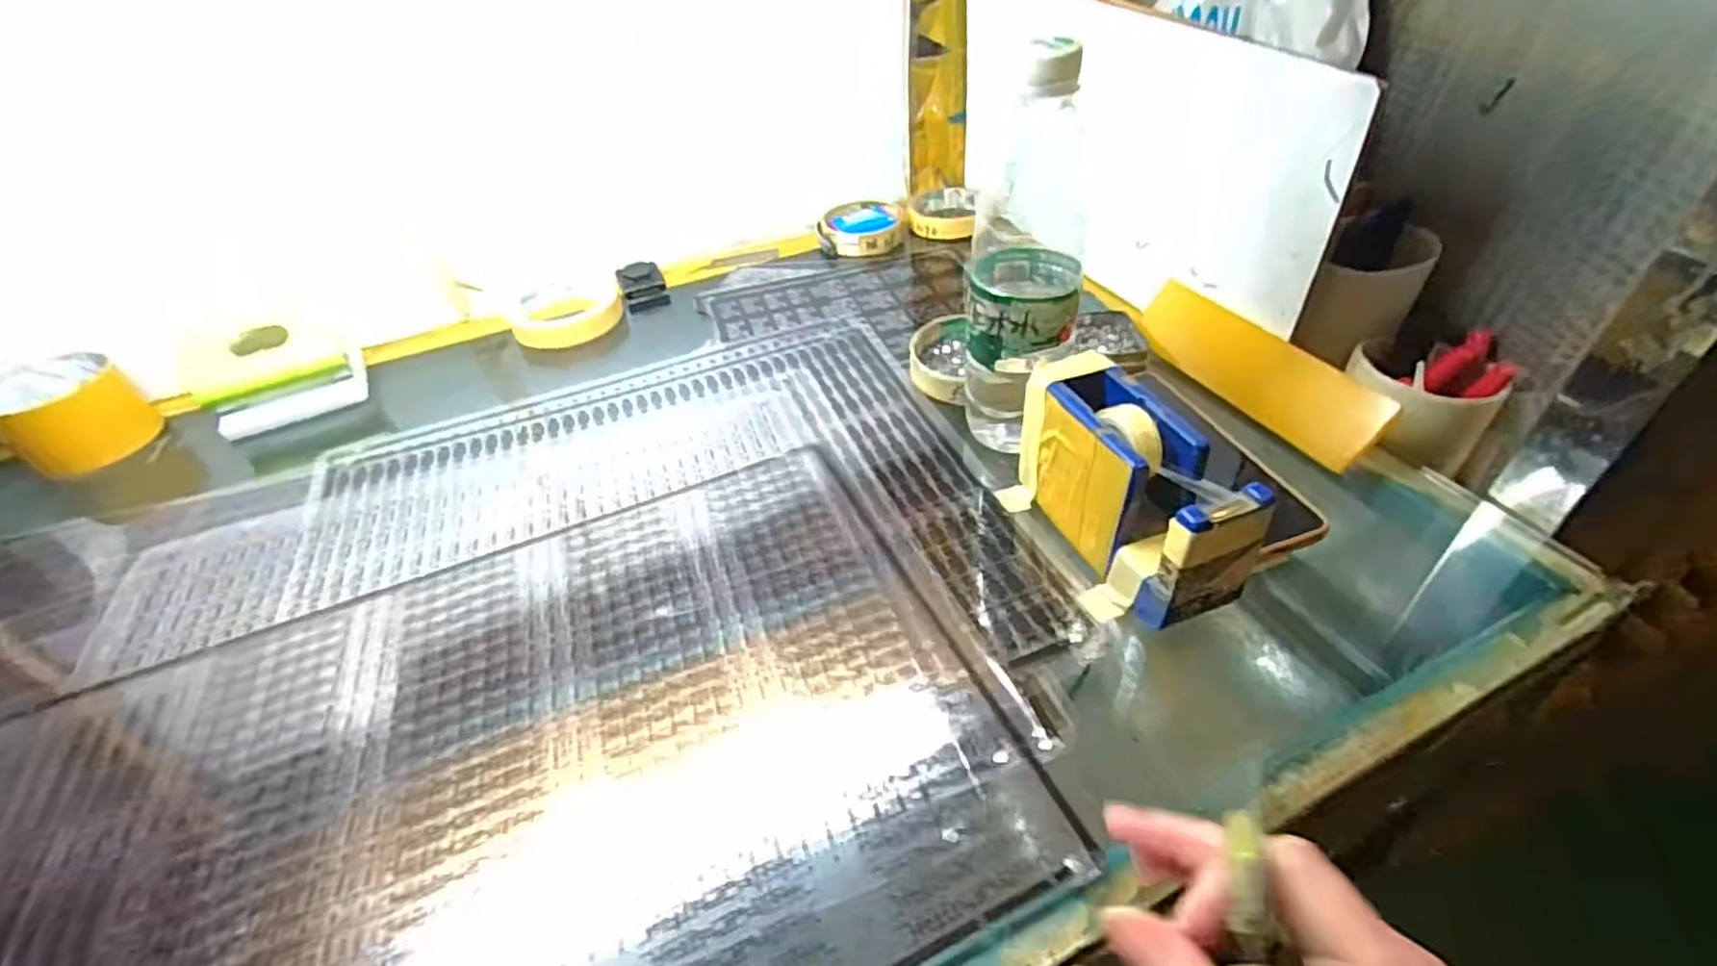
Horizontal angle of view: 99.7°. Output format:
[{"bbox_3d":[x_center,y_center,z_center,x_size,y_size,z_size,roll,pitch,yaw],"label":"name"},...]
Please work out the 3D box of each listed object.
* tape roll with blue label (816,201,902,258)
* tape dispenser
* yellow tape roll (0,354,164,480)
[{"bbox_3d":[0.004,-0.259,0.728,0.080,0.020,0.083,-2,42,2],"label":"tape roll with blue label"},{"bbox_3d":[0.135,0.009,0.370,0.058,0.081,0.144,-17,43,-14],"label":"tape dispenser"},{"bbox_3d":[-0.577,-0.050,0.531,0.085,0.051,0.079,-2,42,2],"label":"yellow tape roll"}]

